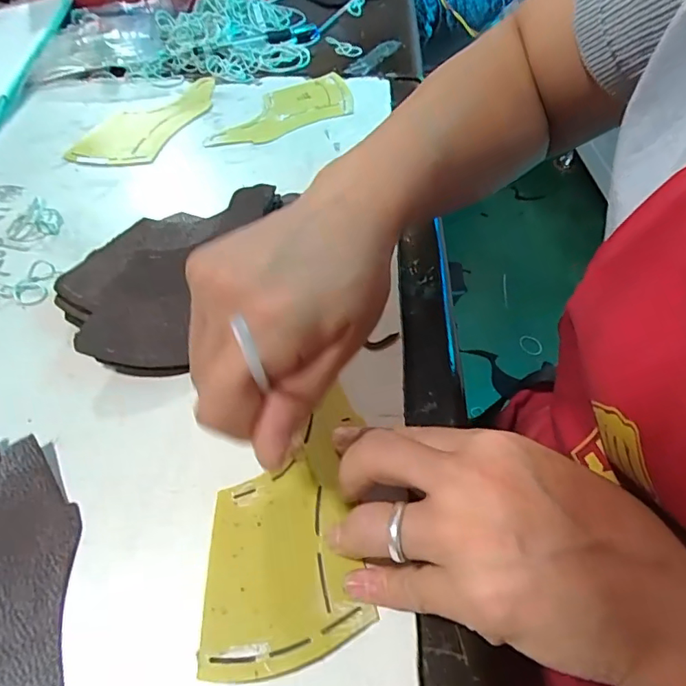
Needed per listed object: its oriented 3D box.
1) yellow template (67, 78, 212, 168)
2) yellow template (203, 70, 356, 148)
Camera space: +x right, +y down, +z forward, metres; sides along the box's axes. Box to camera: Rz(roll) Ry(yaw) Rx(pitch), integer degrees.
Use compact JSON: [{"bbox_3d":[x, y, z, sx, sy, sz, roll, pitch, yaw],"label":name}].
[{"bbox_3d":[-0.167,-0.199,0.442,0.070,0.008,0.150,24,57,15],"label":"yellow template"},{"bbox_3d":[-0.057,-0.211,0.448,0.145,0.005,0.073,-24,58,-16],"label":"yellow template"}]

